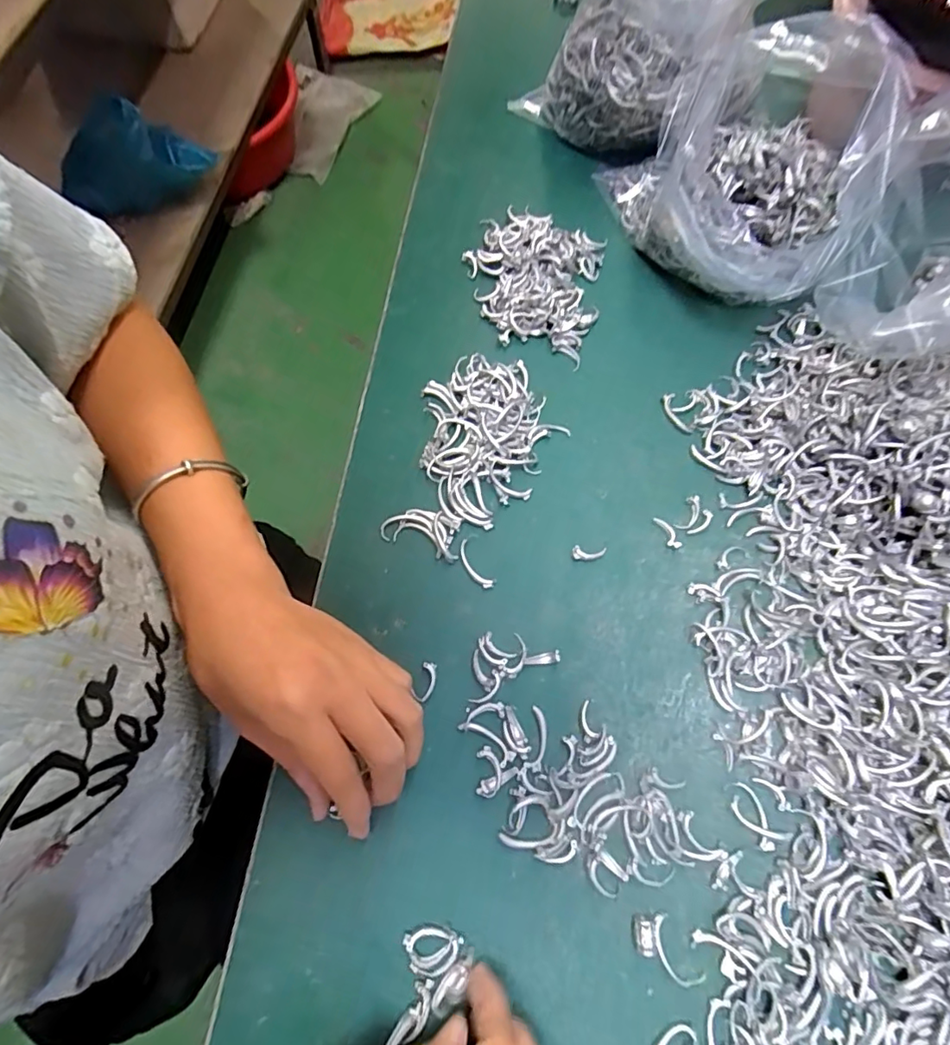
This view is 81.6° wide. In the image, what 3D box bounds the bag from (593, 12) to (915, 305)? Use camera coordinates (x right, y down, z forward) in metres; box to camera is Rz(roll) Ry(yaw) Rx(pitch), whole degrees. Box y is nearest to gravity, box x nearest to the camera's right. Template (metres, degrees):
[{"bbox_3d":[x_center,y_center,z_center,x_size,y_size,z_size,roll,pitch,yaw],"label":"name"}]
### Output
[{"bbox_3d":[0.171,-0.231,0.357,0.172,0.114,0.126,28,71,9],"label":"bag"}]

